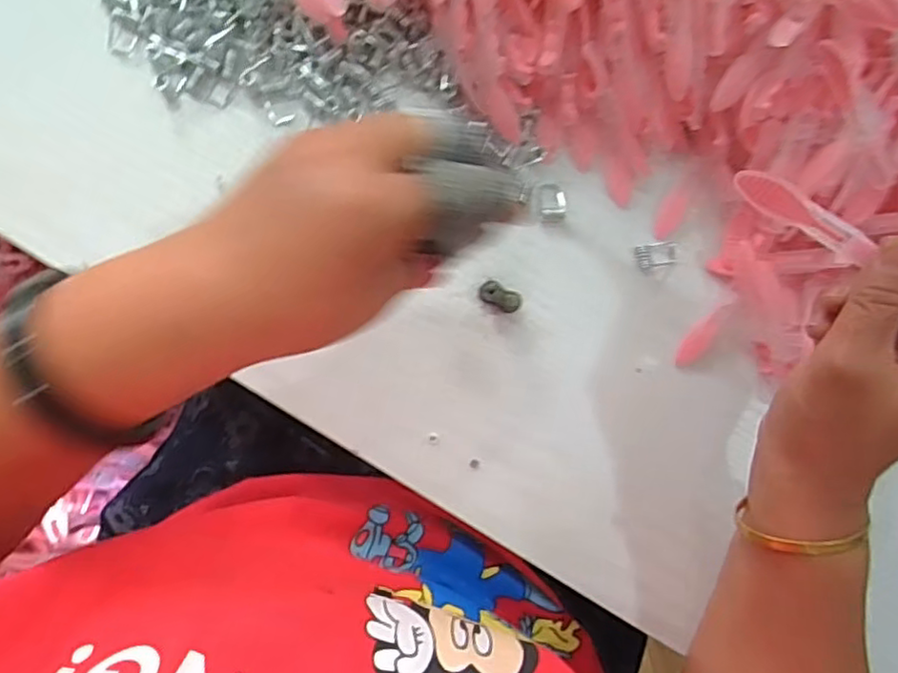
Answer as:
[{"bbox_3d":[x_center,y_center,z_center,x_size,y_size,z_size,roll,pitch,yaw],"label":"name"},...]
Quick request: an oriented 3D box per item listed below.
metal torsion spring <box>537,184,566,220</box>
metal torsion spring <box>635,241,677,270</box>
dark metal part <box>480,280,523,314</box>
[{"bbox_3d":[0.059,-0.077,0.362,0.016,0.006,0.022,-3,84,-7],"label":"metal torsion spring"},{"bbox_3d":[0.119,-0.046,0.361,0.025,0.008,0.013,-4,84,-7],"label":"metal torsion spring"},{"bbox_3d":[0.028,-0.021,0.347,0.023,0.013,0.010,30,81,-3],"label":"dark metal part"}]

